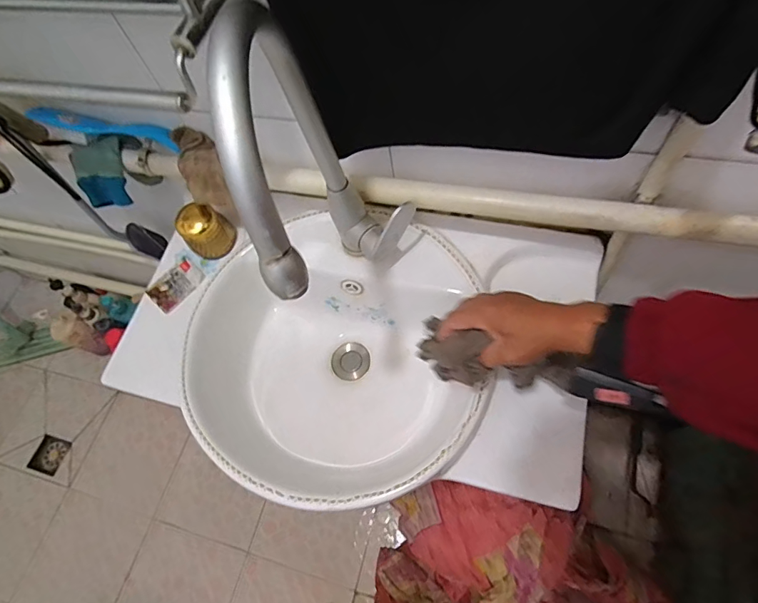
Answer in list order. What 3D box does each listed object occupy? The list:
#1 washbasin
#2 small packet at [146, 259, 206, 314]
[{"bbox_3d":[-0.053,0.069,0.643,0.645,0.220,0.398,8,66,12],"label":"washbasin"},{"bbox_3d":[-0.315,-0.026,0.697,0.056,0.004,0.081,40,77,17],"label":"small packet"}]

